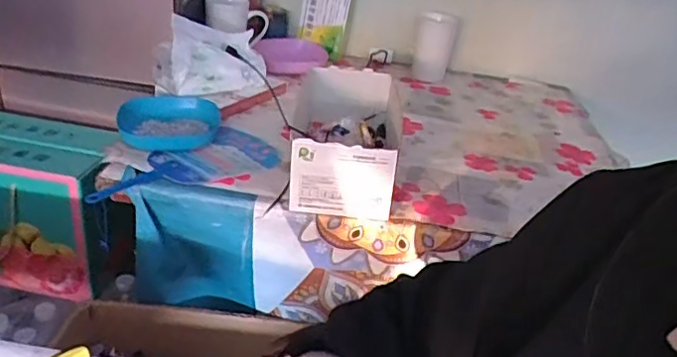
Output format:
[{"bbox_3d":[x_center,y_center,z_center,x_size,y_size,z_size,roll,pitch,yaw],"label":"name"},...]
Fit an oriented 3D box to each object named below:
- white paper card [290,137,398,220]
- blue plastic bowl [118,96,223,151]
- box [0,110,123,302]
[{"bbox_3d":[0.004,0.001,0.667,0.118,0.098,0.008,5,35,0],"label":"white paper card"},{"bbox_3d":[-0.237,-0.077,0.815,0.141,0.032,0.125,-2,32,-16],"label":"blue plastic bowl"},{"bbox_3d":[-0.528,0.036,0.957,0.334,0.231,0.159,11,30,6],"label":"box"}]

